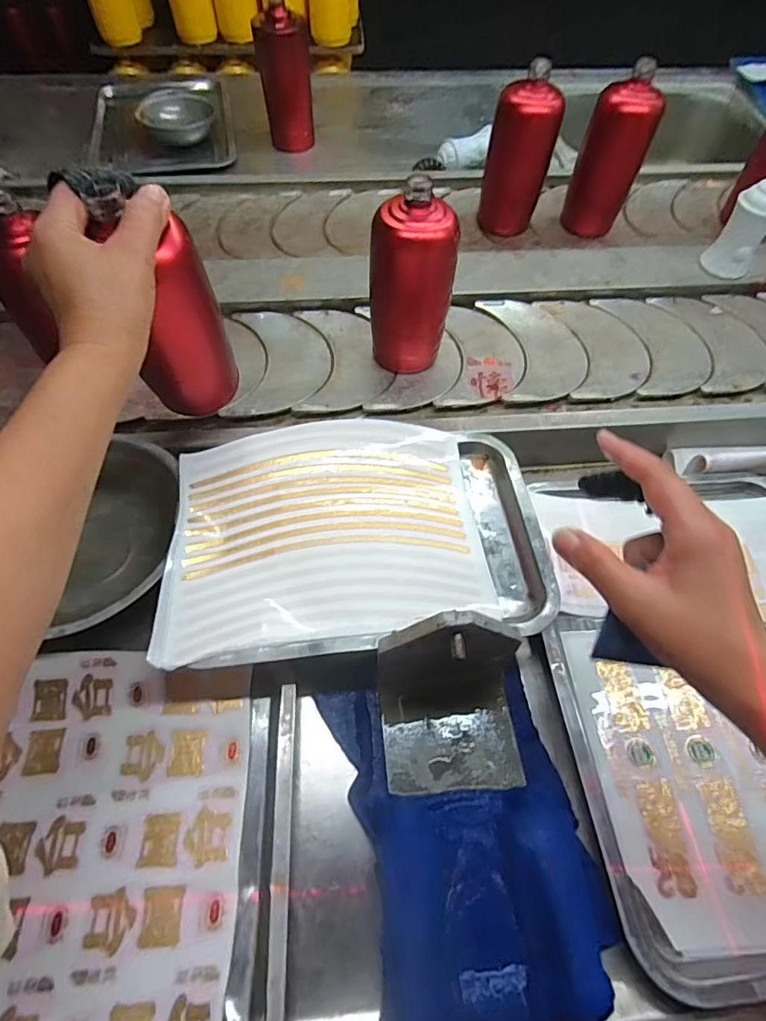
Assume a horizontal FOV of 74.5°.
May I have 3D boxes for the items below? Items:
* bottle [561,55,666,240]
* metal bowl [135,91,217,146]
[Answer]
[{"bbox_3d":[0.309,-0.479,0.686,0.074,0.178,0.071,-10,60,-7],"label":"bottle"},{"bbox_3d":[-0.363,-0.695,0.899,0.111,0.050,0.105,1,58,-2],"label":"metal bowl"}]

